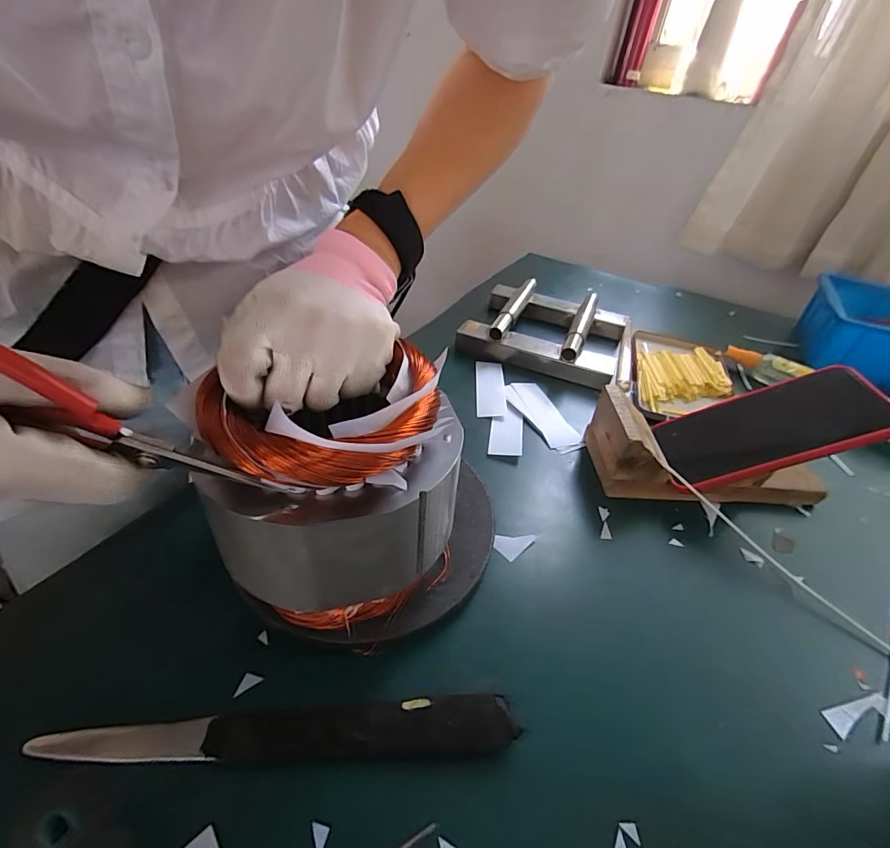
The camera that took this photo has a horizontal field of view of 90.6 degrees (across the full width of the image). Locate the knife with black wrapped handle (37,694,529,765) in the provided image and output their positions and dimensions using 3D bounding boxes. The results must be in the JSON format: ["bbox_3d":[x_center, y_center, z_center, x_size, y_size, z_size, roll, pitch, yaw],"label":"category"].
[{"bbox_3d":[-0.083,0.163,0.232,0.240,0.013,0.028,2,39,-6],"label":"knife with black wrapped handle"}]

